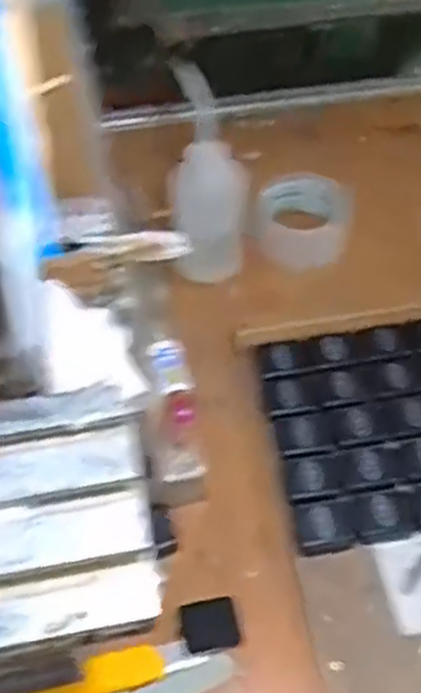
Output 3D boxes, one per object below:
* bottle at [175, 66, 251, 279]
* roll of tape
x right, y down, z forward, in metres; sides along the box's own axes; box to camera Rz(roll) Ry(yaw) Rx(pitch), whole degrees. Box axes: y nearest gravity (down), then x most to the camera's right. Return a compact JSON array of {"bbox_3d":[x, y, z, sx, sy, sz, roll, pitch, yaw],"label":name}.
[{"bbox_3d":[0.001,-0.150,0.660,0.065,0.164,0.084,0,53,1],"label":"bottle"},{"bbox_3d":[0.093,-0.124,0.759,0.086,0.040,0.090,0,53,0],"label":"roll of tape"}]

